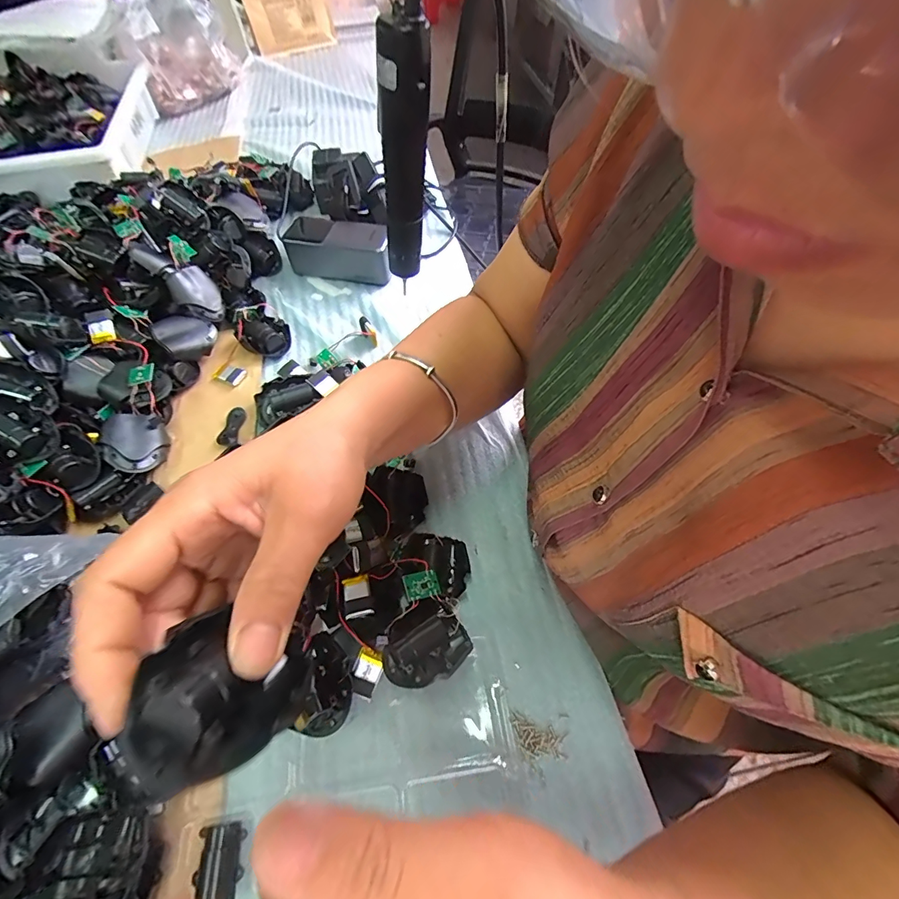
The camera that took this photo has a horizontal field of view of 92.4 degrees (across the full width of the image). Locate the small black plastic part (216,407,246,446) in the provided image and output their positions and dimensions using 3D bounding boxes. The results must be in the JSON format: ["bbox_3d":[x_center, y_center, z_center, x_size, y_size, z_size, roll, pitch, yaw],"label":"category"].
[{"bbox_3d":[-0.215,-0.023,0.425,0.018,0.007,0.045,-4,58,1],"label":"small black plastic part"}]

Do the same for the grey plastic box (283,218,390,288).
[{"bbox_3d":[-0.133,-0.247,0.534,0.132,0.052,0.054,9,59,8],"label":"grey plastic box"}]

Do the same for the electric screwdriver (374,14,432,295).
[{"bbox_3d":[-0.038,-0.234,0.367,0.039,0.189,0.029,-5,58,0],"label":"electric screwdriver"}]

